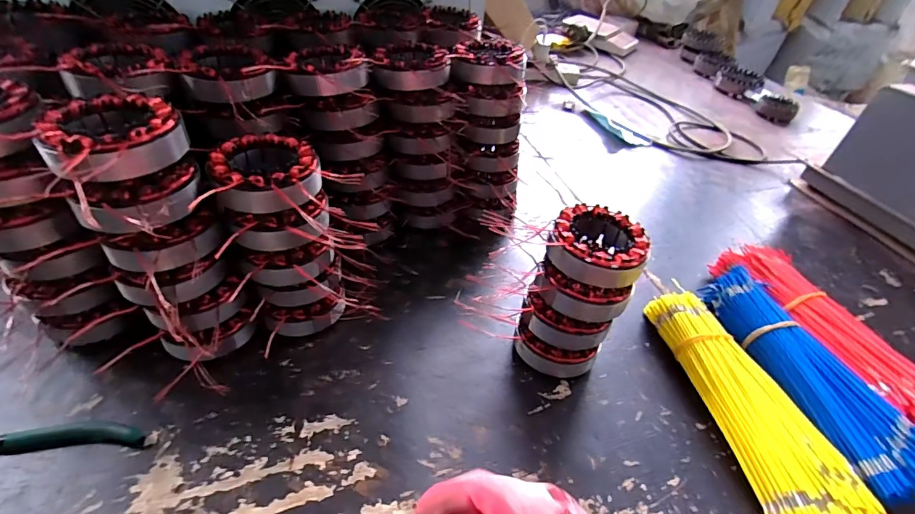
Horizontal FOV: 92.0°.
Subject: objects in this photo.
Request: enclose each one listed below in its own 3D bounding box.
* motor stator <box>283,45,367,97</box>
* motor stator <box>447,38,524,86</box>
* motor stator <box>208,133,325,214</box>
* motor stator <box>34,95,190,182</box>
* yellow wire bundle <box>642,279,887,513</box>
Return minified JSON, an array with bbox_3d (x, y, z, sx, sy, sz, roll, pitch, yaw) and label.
[{"bbox_3d":[-0.137,-0.199,0.468,0.081,0.031,0.087,-8,44,-17],"label":"motor stator"},{"bbox_3d":[0.040,-0.236,0.534,0.084,0.033,0.084,15,42,8],"label":"motor stator"},{"bbox_3d":[-0.161,-0.070,0.375,0.083,0.028,0.094,-13,46,-22],"label":"motor stator"},{"bbox_3d":[-0.253,-0.088,0.325,0.083,0.032,0.083,30,46,23],"label":"motor stator"},{"bbox_3d":[0.280,0.136,0.432,0.092,0.044,0.244,0,42,-9],"label":"yellow wire bundle"}]

